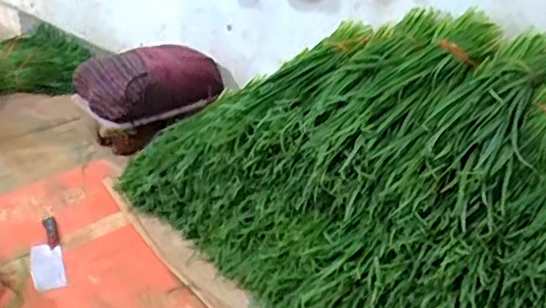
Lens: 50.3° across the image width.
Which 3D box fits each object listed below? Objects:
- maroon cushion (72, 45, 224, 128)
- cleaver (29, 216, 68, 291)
[{"bbox_3d":[-0.390,-0.234,1.847,0.418,0.173,0.255,-15,31,-33],"label":"maroon cushion"},{"bbox_3d":[-0.541,0.234,1.389,0.072,0.012,0.265,-7,30,-23],"label":"cleaver"}]

